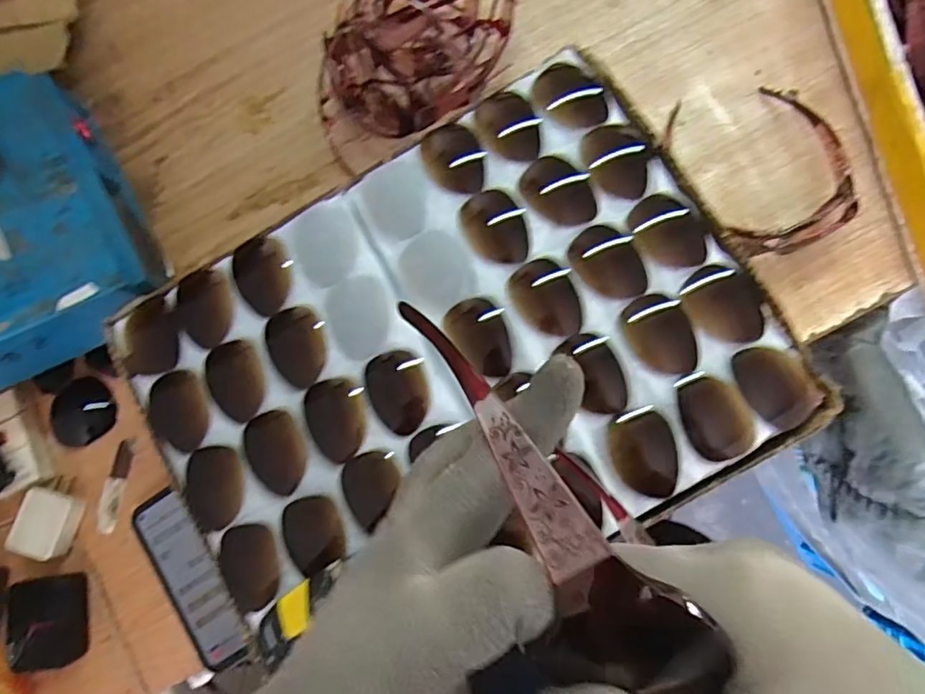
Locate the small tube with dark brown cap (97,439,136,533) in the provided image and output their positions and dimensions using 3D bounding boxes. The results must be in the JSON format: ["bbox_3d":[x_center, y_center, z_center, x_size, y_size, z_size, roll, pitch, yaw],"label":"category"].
[{"bbox_3d":[-0.327,0.131,0.542,0.021,0.008,0.085,10,83,7],"label":"small tube with dark brown cap"}]

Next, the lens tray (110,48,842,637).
[{"bbox_3d":[-0.004,0.018,0.431,0.435,0.048,0.340,-36,80,0],"label":"lens tray"}]

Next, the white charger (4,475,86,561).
[{"bbox_3d":[-0.380,0.156,0.531,0.052,0.032,0.067,9,83,7],"label":"white charger"}]

